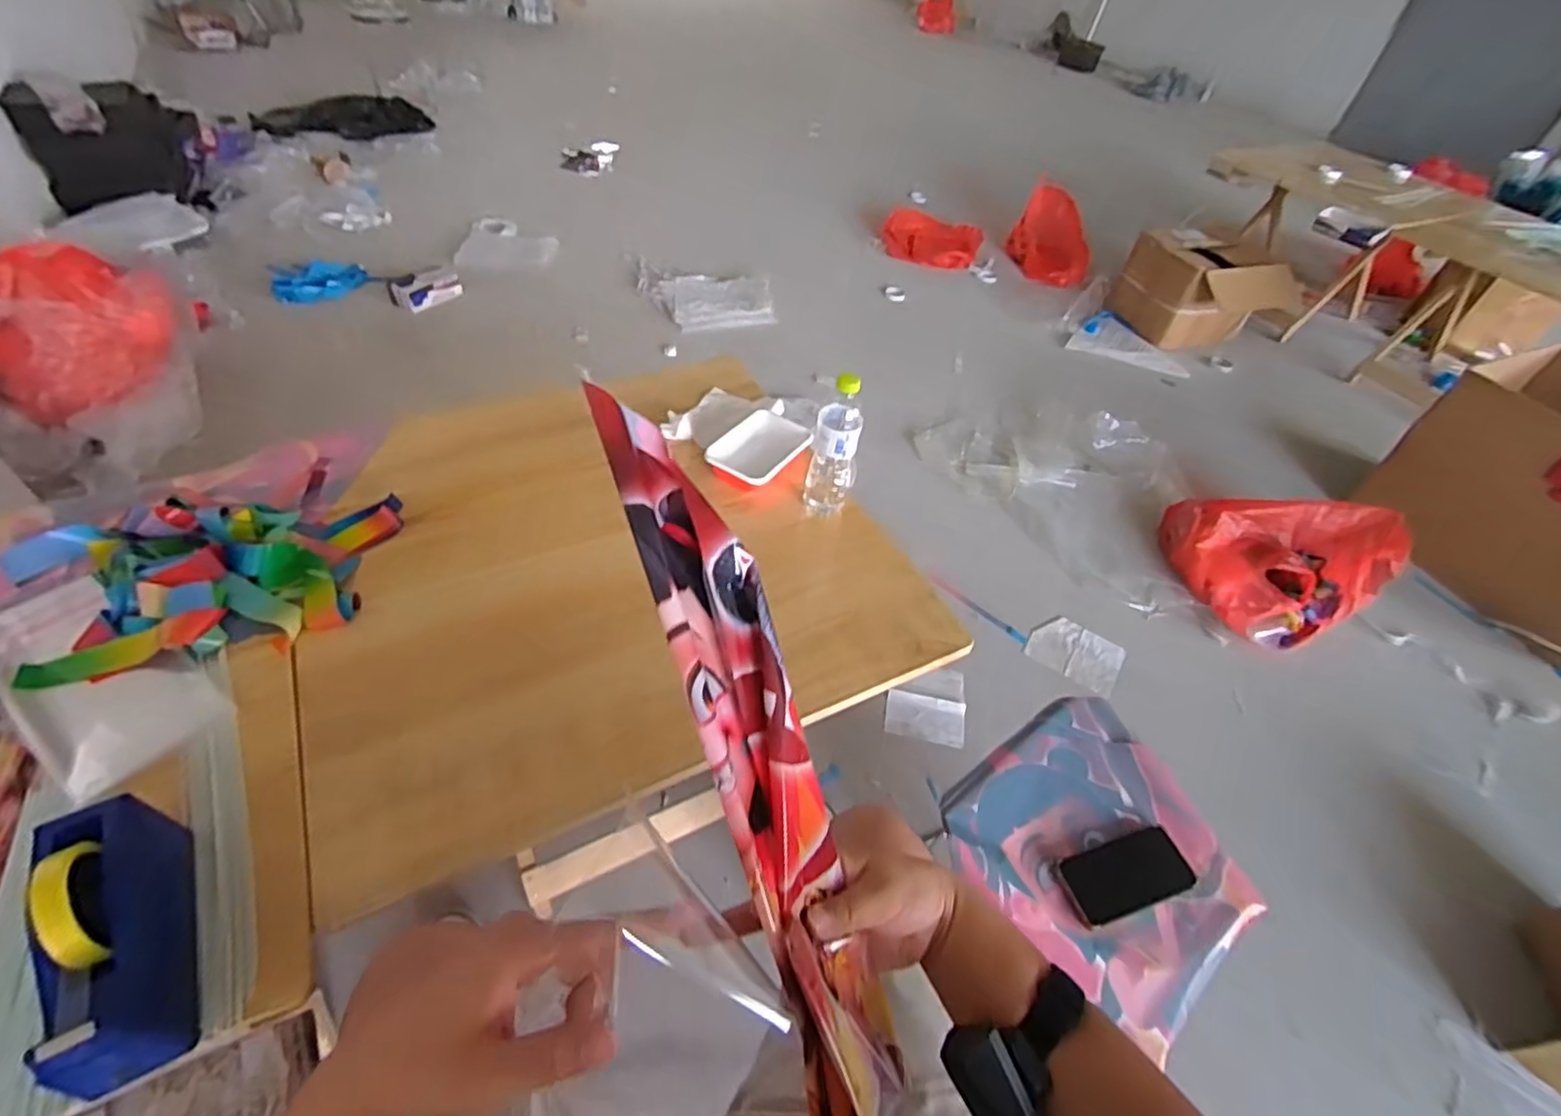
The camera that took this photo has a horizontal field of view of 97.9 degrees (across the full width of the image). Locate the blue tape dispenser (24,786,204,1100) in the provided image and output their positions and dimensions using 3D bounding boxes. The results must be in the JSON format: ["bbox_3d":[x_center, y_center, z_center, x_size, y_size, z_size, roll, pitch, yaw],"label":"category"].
[{"bbox_3d":[-0.589,0.329,0.603,0.068,0.119,0.220,-19,52,-20],"label":"blue tape dispenser"}]

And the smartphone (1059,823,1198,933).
[{"bbox_3d":[0.442,0.403,0.868,0.174,0.015,0.083,-12,50,-17],"label":"smartphone"}]

